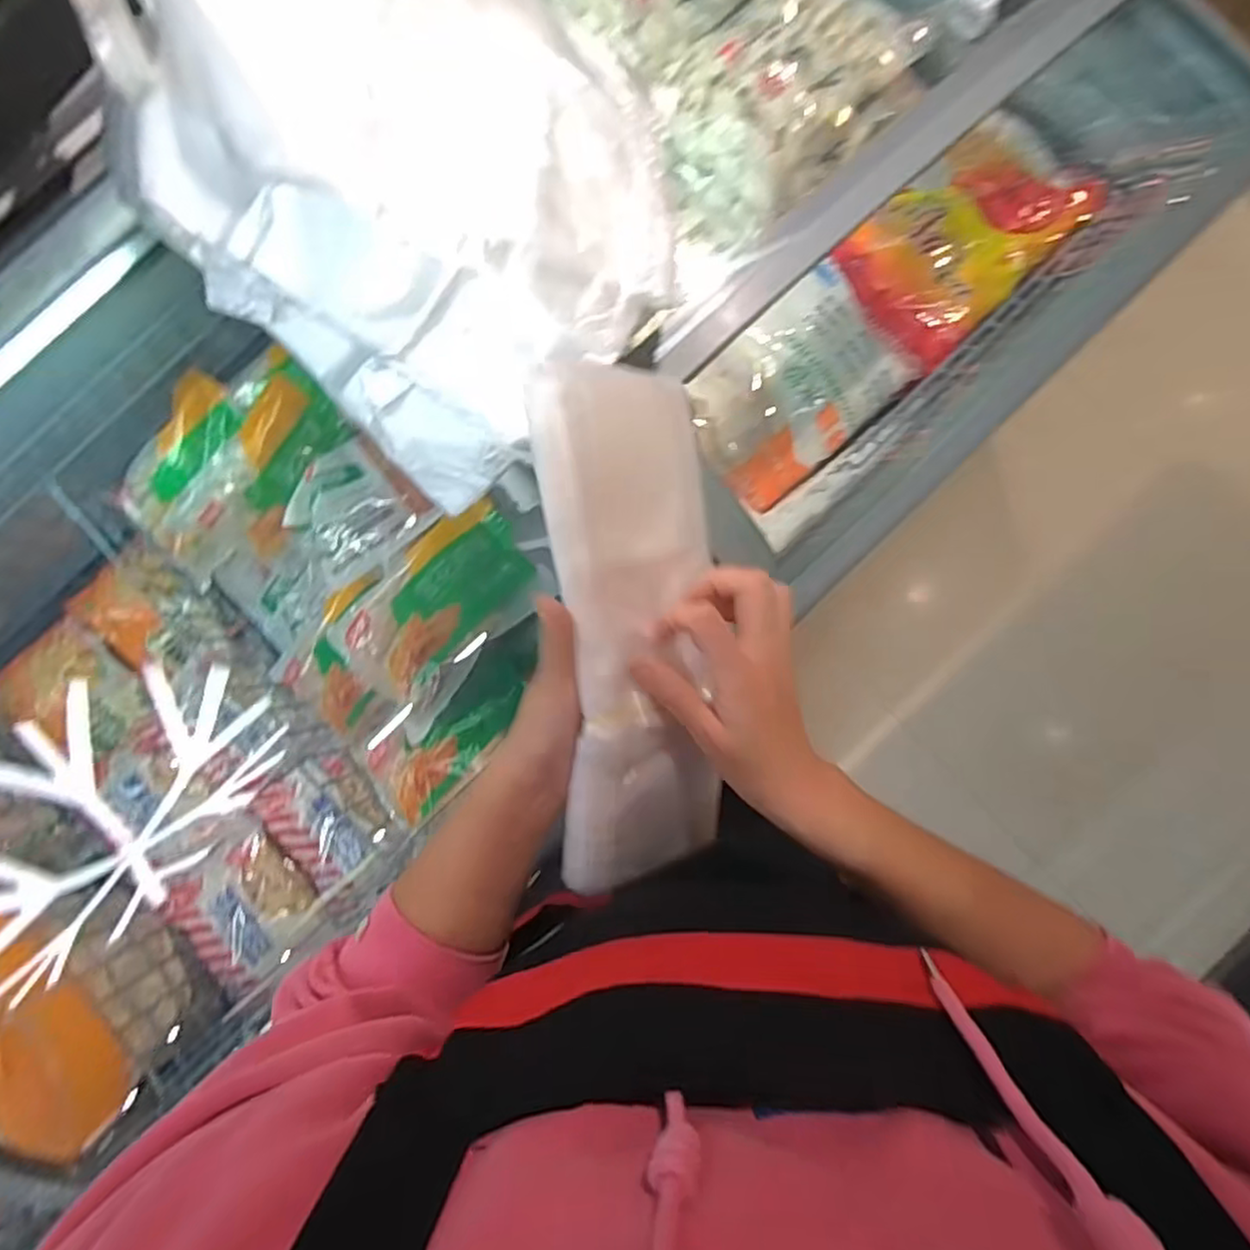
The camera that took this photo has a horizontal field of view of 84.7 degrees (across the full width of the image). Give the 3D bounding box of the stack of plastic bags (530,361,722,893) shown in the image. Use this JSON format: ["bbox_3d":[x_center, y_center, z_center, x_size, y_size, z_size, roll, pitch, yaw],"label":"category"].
[{"bbox_3d":[0.010,0.007,0.399,0.020,0.127,0.293,4,103,41],"label":"stack of plastic bags"}]

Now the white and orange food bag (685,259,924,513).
[{"bbox_3d":[0.220,-0.304,0.884,0.287,0.065,0.184,-41,88,-2],"label":"white and orange food bag"}]

